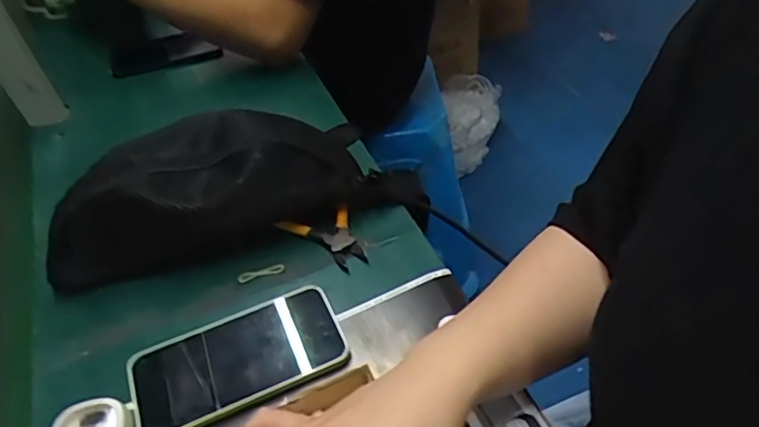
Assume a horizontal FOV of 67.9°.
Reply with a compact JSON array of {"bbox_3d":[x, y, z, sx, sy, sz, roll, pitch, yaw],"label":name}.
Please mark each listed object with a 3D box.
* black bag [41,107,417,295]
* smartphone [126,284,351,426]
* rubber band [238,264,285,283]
[{"bbox_3d":[-0.135,-0.032,0.535,0.338,0.103,0.120,-16,42,-18],"label":"black bag"},{"bbox_3d":[-0.111,0.112,0.442,0.163,0.007,0.083,-25,49,-16],"label":"smartphone"},{"bbox_3d":[-0.107,0.054,0.509,0.042,0.005,0.007,-16,47,-8],"label":"rubber band"}]

